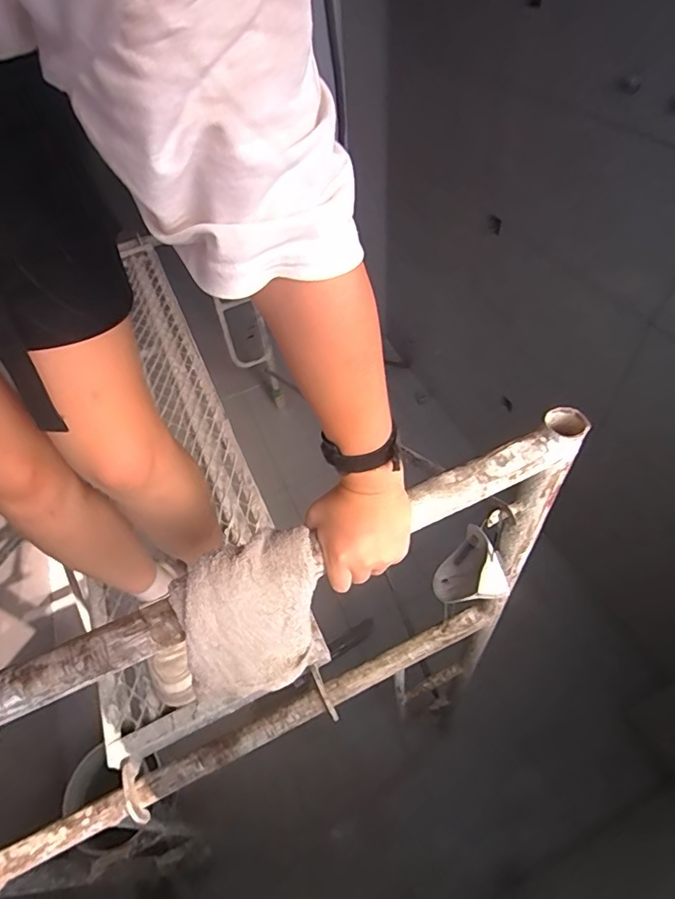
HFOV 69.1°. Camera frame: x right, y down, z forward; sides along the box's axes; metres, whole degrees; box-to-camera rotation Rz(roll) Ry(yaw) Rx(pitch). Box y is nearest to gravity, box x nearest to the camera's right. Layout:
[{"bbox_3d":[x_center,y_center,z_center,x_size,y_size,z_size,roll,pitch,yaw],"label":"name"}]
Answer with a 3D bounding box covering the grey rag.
[{"bbox_3d":[-0.078,0.146,0.449,0.128,0.098,0.116,-12,51,-4],"label":"grey rag"}]

